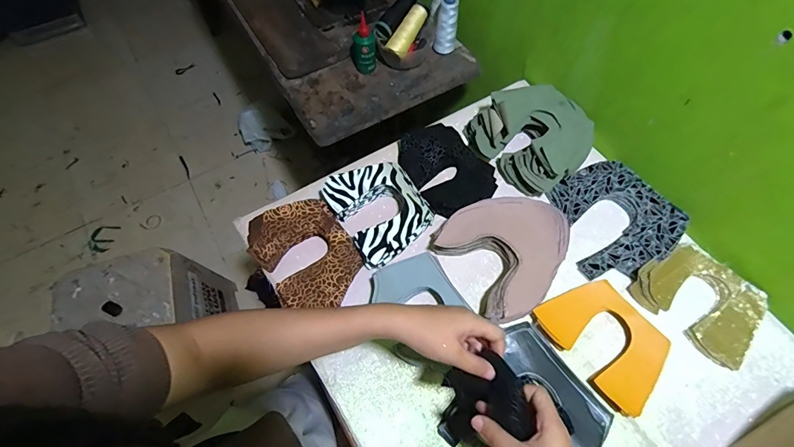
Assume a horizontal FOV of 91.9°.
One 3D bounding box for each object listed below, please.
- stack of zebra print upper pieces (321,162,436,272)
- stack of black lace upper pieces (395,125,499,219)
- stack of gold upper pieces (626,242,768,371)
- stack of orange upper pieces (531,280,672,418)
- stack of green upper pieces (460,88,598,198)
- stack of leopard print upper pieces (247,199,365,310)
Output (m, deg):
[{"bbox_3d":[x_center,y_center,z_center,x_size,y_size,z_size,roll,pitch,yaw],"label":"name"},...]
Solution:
[{"bbox_3d":[-0.027,-0.025,0.626,0.139,0.052,0.164,-31,68,-15],"label":"stack of zebra print upper pieces"},{"bbox_3d":[0.085,-0.095,0.664,0.125,0.044,0.174,-30,67,-14],"label":"stack of black lace upper pieces"},{"bbox_3d":[0.449,0.108,0.568,0.137,0.023,0.161,-41,70,-18],"label":"stack of gold upper pieces"},{"bbox_3d":[0.290,0.157,0.533,0.119,0.015,0.164,-34,68,-16],"label":"stack of orange upper pieces"},{"bbox_3d":[0.240,-0.160,0.669,0.185,0.078,0.186,-35,69,-16],"label":"stack of green upper pieces"},{"bbox_3d":[-0.142,0.043,0.597,0.137,0.037,0.194,-35,69,-16],"label":"stack of leopard print upper pieces"}]

